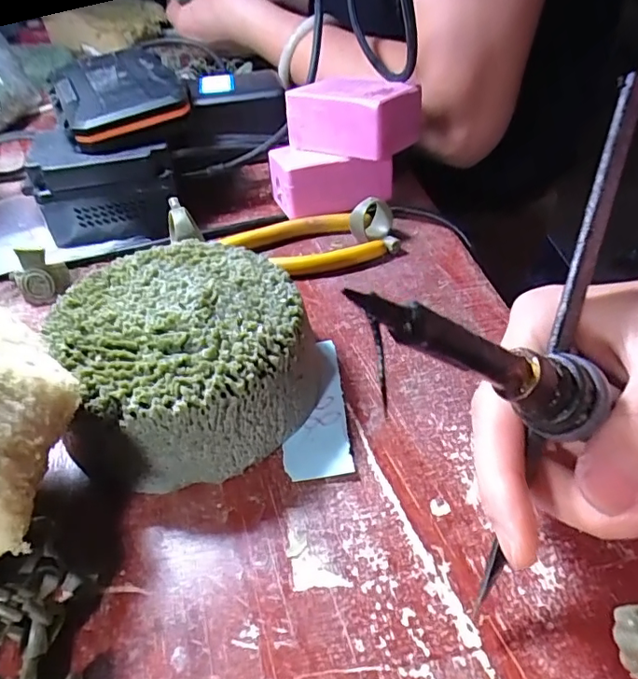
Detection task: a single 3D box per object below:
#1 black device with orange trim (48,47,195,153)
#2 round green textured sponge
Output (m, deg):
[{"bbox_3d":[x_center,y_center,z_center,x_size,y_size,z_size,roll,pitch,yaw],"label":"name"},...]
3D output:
[{"bbox_3d":[-0.128,-0.152,0.332,0.071,0.029,0.112,-19,45,-18],"label":"black device with orange trim"},{"bbox_3d":[-0.052,0.006,0.215,0.091,0.046,0.093,-1,44,1],"label":"round green textured sponge"}]

